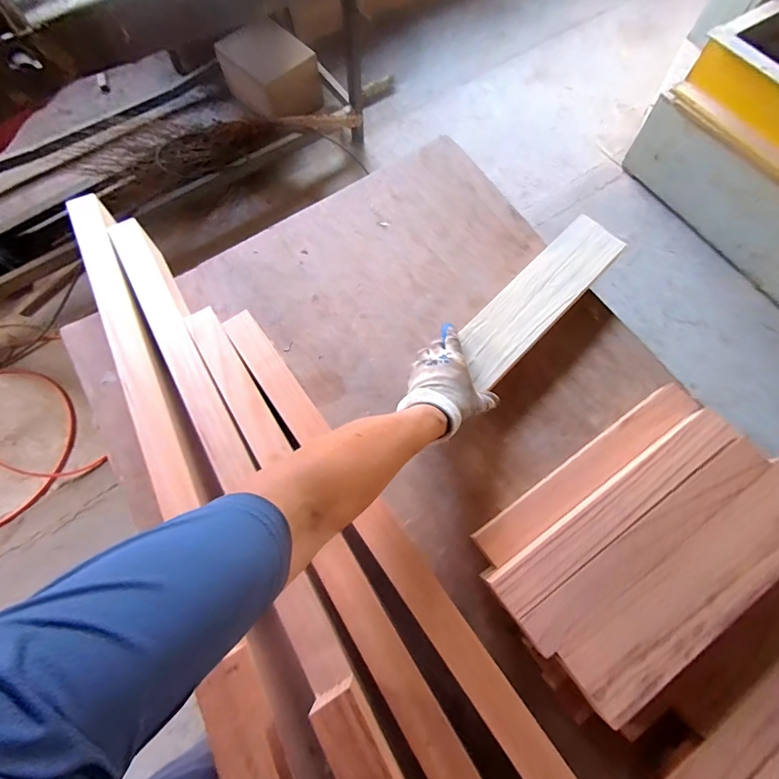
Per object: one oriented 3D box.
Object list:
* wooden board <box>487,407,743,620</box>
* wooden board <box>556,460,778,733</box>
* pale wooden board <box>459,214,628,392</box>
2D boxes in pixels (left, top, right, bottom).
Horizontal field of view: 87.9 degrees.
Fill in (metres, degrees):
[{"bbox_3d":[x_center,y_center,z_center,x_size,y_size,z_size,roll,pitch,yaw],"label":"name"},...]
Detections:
[{"bbox_3d":[0.285,0.147,0.506,0.366,0.026,0.055,-33,73,-9],"label":"wooden board"},{"bbox_3d":[0.362,0.226,0.463,0.365,0.021,0.092,-34,73,-10],"label":"wooden board"},{"bbox_3d":[0.236,-0.143,0.663,0.100,0.045,0.348,41,79,14],"label":"pale wooden board"}]

